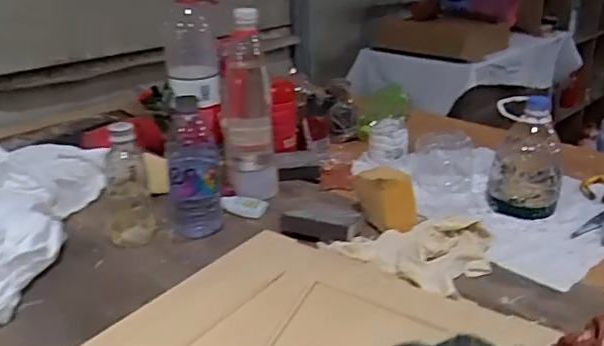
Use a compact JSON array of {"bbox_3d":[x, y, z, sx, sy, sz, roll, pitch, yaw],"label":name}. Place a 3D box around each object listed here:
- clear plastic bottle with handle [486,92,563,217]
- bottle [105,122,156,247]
[{"bbox_3d":[0.319,-0.021,0.807,0.097,0.159,0.094,10,26,25],"label":"clear plastic bottle with handle"},{"bbox_3d":[-0.231,0.015,0.748,0.062,0.159,0.049,-9,25,-16],"label":"bottle"}]

